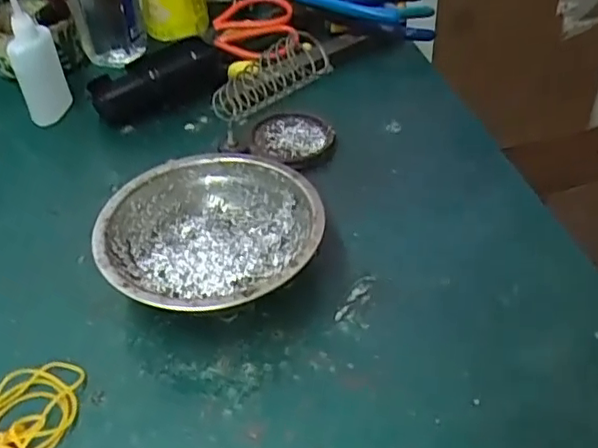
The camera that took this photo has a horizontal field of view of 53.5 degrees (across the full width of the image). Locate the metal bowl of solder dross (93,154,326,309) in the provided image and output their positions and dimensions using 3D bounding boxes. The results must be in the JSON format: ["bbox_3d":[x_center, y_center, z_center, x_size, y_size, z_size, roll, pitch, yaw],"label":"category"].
[{"bbox_3d":[-0.050,0.013,0.347,0.122,0.044,0.117,-1,41,1],"label":"metal bowl of solder dross"}]

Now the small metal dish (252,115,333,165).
[{"bbox_3d":[-0.004,-0.065,0.460,0.059,0.015,0.049,2,41,5],"label":"small metal dish"}]

